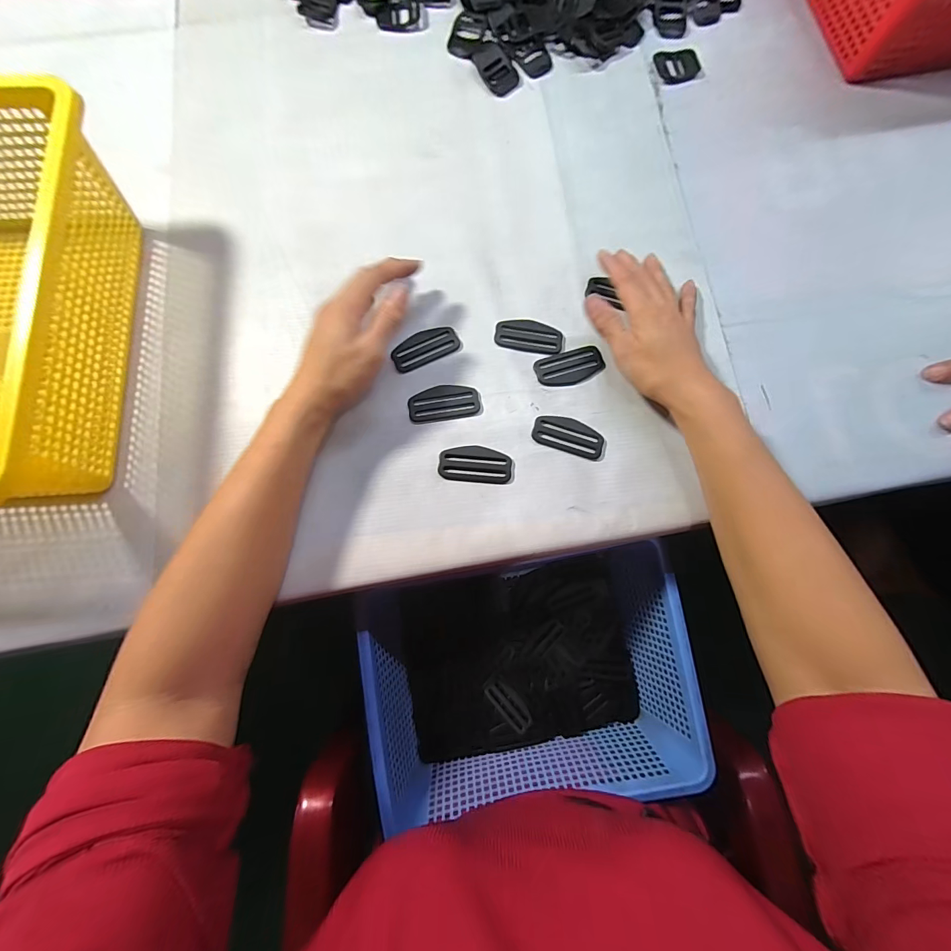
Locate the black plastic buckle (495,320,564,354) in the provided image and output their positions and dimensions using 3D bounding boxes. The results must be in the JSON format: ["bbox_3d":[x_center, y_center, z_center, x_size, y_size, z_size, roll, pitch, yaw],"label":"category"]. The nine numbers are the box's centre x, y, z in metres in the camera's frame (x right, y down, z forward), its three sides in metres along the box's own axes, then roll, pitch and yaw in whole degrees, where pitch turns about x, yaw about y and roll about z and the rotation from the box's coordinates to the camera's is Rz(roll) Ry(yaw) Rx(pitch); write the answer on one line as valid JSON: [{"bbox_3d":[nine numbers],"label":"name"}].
[{"bbox_3d":[0.047,-0.124,0.354,0.059,0.004,0.030,5,78,1],"label":"black plastic buckle"}]

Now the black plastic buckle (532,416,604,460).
[{"bbox_3d":[0.078,-0.034,0.336,0.058,0.004,0.028,20,79,4],"label":"black plastic buckle"}]

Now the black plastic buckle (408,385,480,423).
[{"bbox_3d":[-0.027,-0.062,0.341,0.059,0.004,0.030,-8,78,-2],"label":"black plastic buckle"}]

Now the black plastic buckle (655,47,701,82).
[{"bbox_3d":[0.213,-0.431,0.421,0.046,0.004,0.036,-17,79,-4],"label":"black plastic buckle"}]

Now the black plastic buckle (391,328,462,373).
[{"bbox_3d":[-0.044,-0.112,0.349,0.059,0.004,0.027,-25,79,-6],"label":"black plastic buckle"}]

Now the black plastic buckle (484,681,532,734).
[{"bbox_3d":[0.037,0.247,0.433,0.024,0.011,0.056,-43,84,-9],"label":"black plastic buckle"}]

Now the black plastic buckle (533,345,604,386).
[{"bbox_3d":[0.083,-0.095,0.350,0.060,0.004,0.030,-15,79,-4],"label":"black plastic buckle"}]

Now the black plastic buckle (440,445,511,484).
[{"bbox_3d":[0.000,-0.010,0.328,0.059,0.004,0.030,3,78,0],"label":"black plastic buckle"}]

